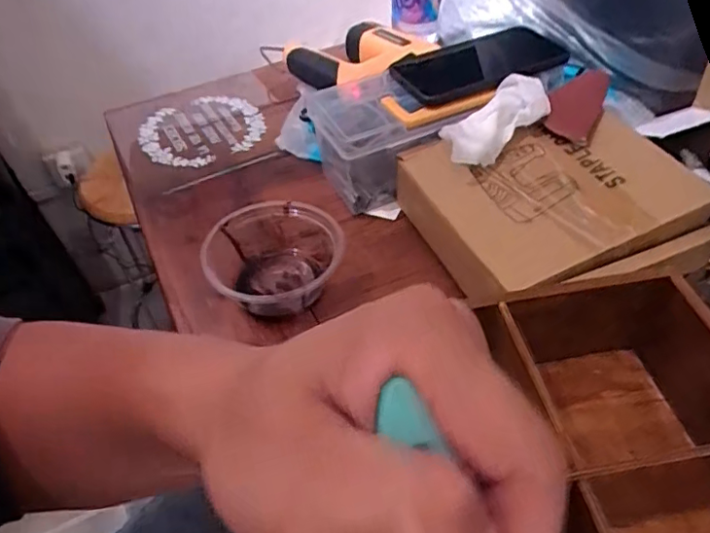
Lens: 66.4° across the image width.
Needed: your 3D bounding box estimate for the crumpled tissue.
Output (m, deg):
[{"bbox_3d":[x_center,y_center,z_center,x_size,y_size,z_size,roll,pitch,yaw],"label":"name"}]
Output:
[{"bbox_3d":[0.115,-0.125,0.473,0.114,0.040,0.060,-29,52,-20],"label":"crumpled tissue"}]

